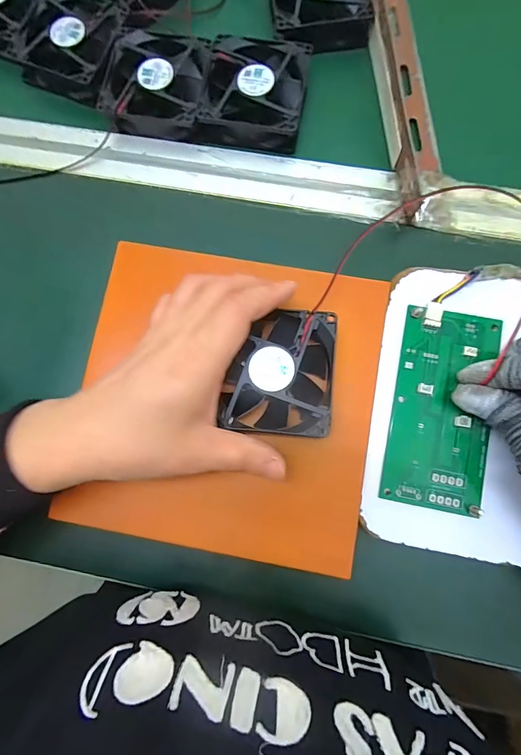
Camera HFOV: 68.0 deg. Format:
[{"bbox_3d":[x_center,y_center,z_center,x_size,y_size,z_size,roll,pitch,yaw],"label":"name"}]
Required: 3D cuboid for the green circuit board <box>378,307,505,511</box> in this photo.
[{"bbox_3d":[0.123,0.020,0.261,0.065,0.007,0.133,9,83,3],"label":"green circuit board"}]

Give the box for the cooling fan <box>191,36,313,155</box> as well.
[{"bbox_3d":[-0.005,-0.230,0.314,0.081,0.023,0.086,12,80,4],"label":"cooling fan"}]

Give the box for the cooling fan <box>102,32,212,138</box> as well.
[{"bbox_3d":[-0.082,-0.239,0.317,0.079,0.024,0.076,11,80,4],"label":"cooling fan"}]

